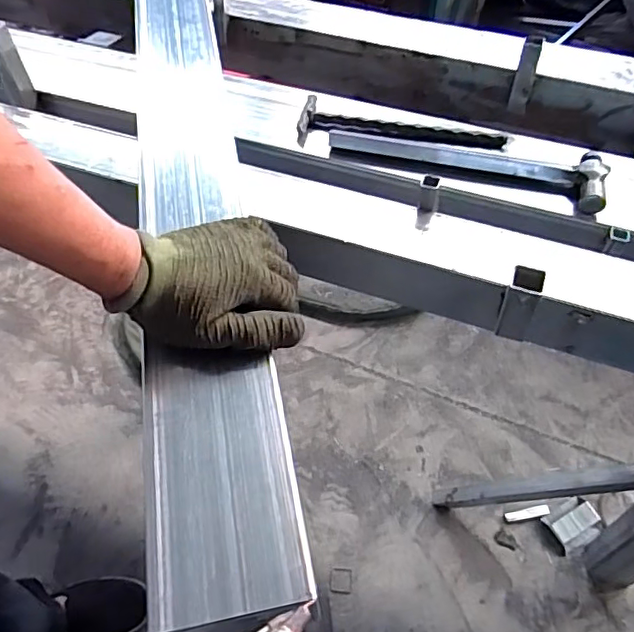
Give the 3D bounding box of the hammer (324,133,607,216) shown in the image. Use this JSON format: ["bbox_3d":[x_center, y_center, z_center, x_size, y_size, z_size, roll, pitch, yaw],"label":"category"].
[{"bbox_3d":[0.182,-0.192,0.715,0.338,0.027,0.071,11,54,10],"label":"hammer"}]

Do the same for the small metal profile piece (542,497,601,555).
[{"bbox_3d":[0.511,0.413,1.133,0.102,0.020,0.083,-20,55,-13],"label":"small metal profile piece"}]

